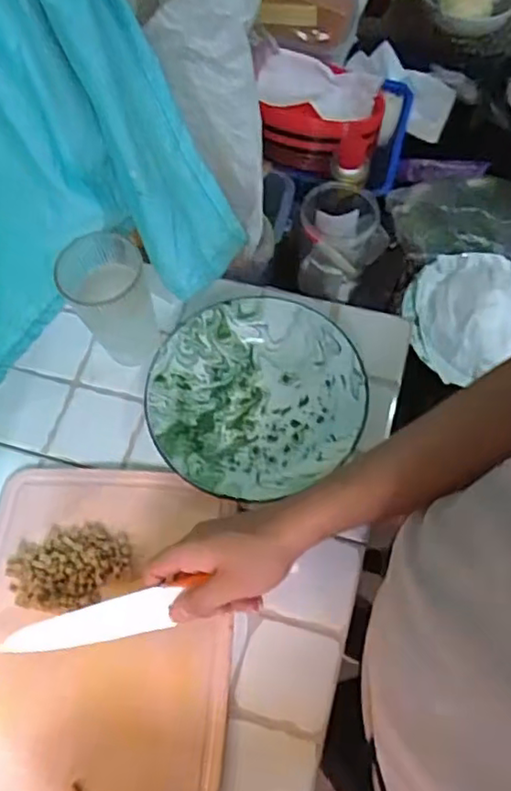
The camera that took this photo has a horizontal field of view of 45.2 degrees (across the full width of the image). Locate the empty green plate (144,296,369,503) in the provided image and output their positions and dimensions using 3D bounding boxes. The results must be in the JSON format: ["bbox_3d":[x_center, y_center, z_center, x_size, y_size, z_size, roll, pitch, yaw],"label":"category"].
[{"bbox_3d":[-0.001,0.001,0.620,0.209,0.034,0.205,-1,67,1],"label":"empty green plate"}]

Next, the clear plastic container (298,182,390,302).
[{"bbox_3d":[0.123,-0.212,0.840,0.119,0.137,0.106,12,68,6],"label":"clear plastic container"}]

